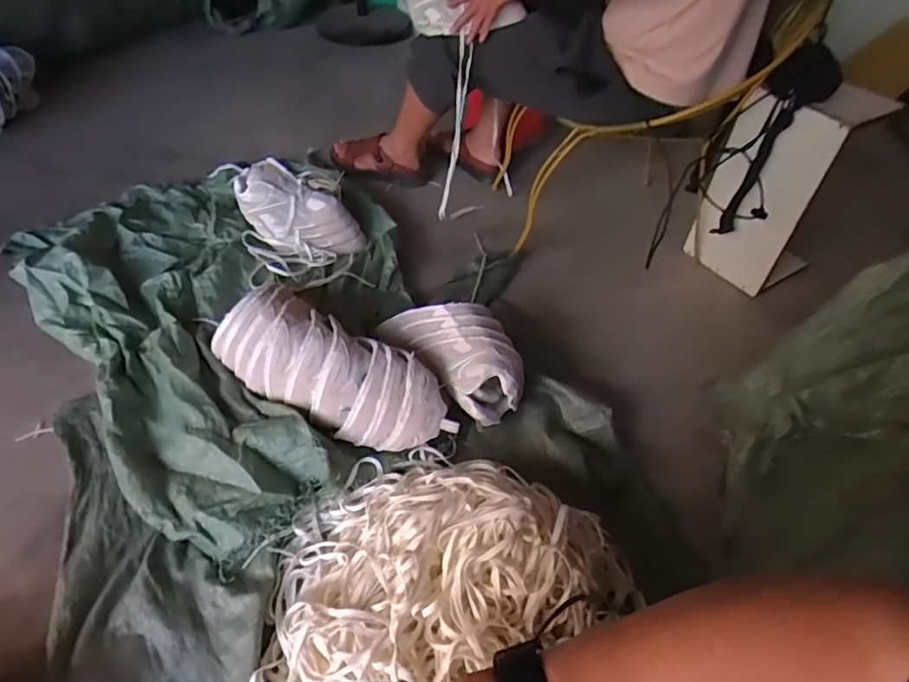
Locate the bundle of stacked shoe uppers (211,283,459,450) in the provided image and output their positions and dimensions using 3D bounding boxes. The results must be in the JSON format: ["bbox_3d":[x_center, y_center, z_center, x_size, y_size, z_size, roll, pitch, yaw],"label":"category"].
[{"bbox_3d":[-0.196,0.036,0.930,0.422,0.114,0.179,21,48,13],"label":"bundle of stacked shoe uppers"}]

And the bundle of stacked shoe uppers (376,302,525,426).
[{"bbox_3d":[0.011,0.014,1.009,0.147,0.122,0.285,-30,56,-30],"label":"bundle of stacked shoe uppers"}]

